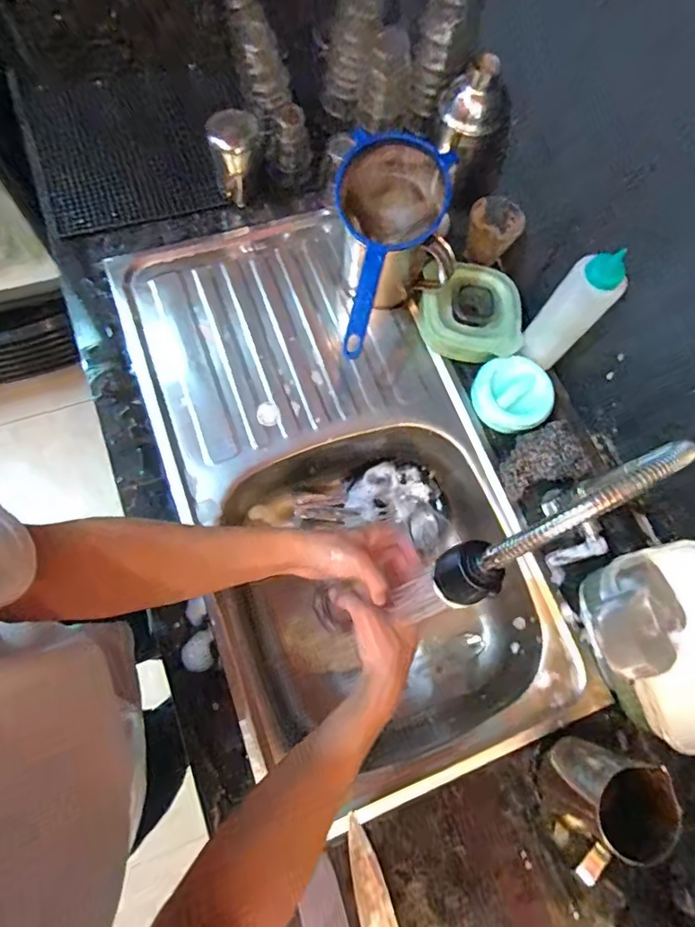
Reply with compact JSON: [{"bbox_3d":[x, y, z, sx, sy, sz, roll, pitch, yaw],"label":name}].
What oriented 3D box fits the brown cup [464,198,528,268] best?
[{"bbox_3d":[0.206,-0.326,0.725,0.069,0.058,0.065,1,72,-4],"label":"brown cup"}]

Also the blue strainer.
[{"bbox_3d":[0.042,-0.255,0.601,0.131,0.075,0.254,11,71,-1],"label":"blue strainer"}]

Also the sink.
[{"bbox_3d":[-0.021,0.019,0.704,0.394,0.141,0.745,-18,74,-10],"label":"sink"}]

